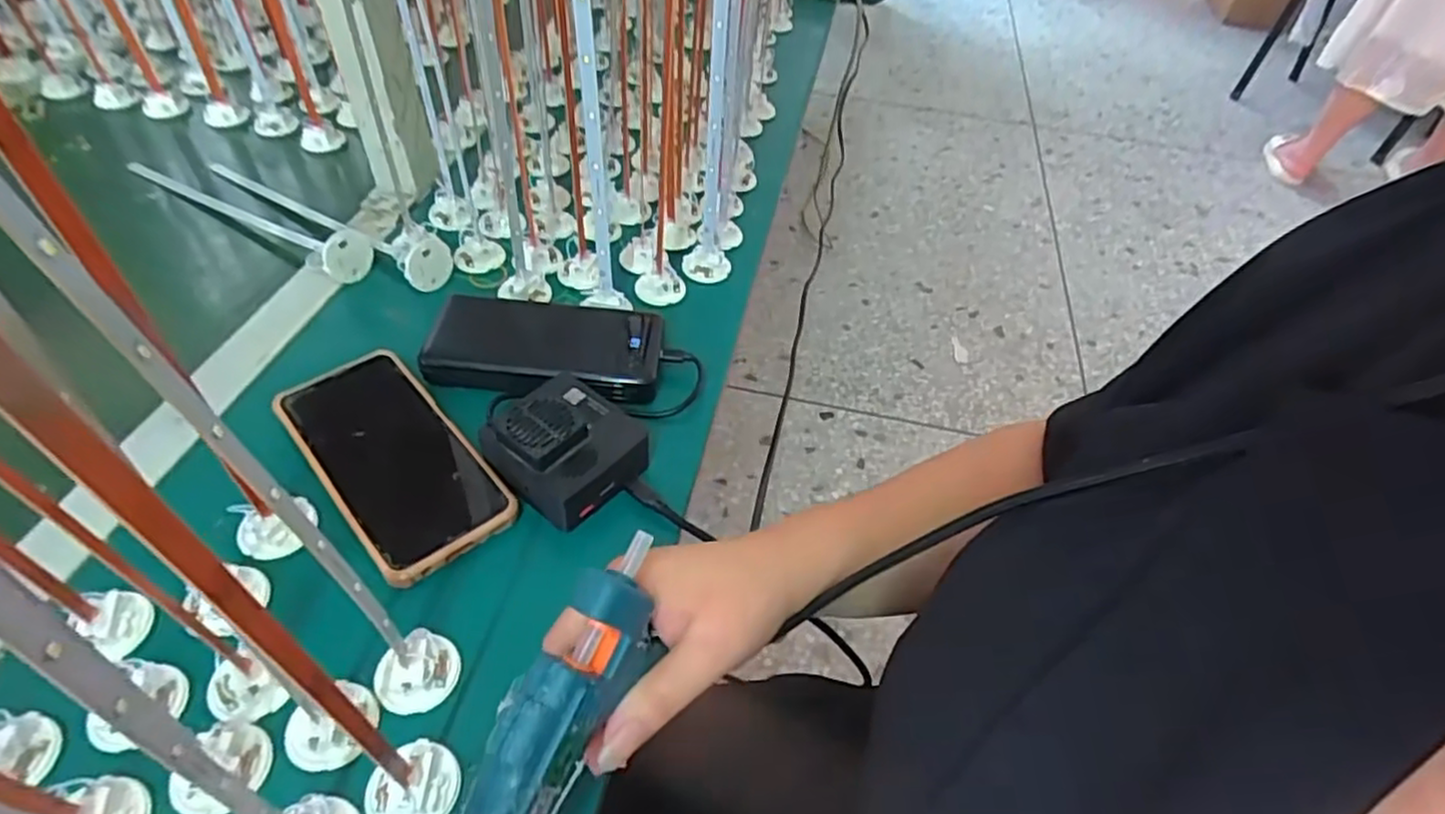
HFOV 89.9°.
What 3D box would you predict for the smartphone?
[{"bbox_3d":[-0.198,0.029,0.433,0.077,0.015,0.163,-33,58,-28],"label":"smartphone"}]

